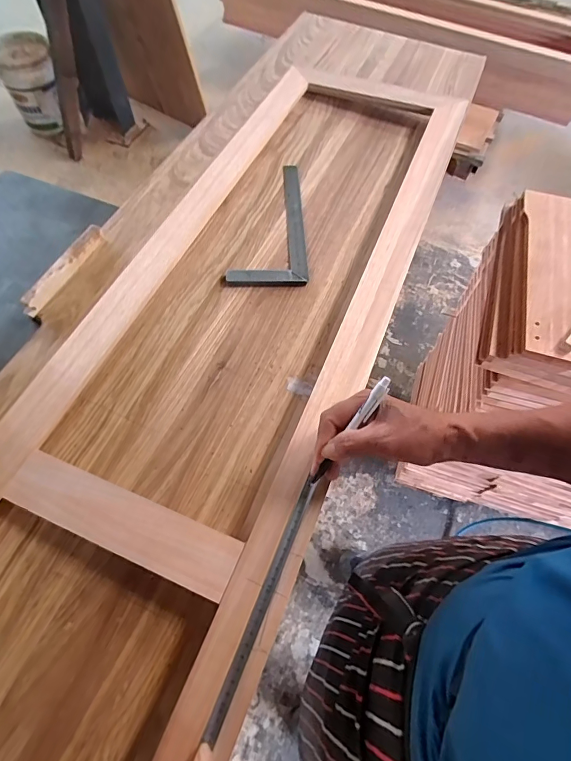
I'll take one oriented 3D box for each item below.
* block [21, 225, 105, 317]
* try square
[{"bbox_3d":[-0.338,-0.169,0.622,0.018,0.033,0.176,22,64,9],"label":"block"},{"bbox_3d":[-0.033,-0.279,0.696,0.126,0.016,0.292,-1,63,-4],"label":"try square"}]

